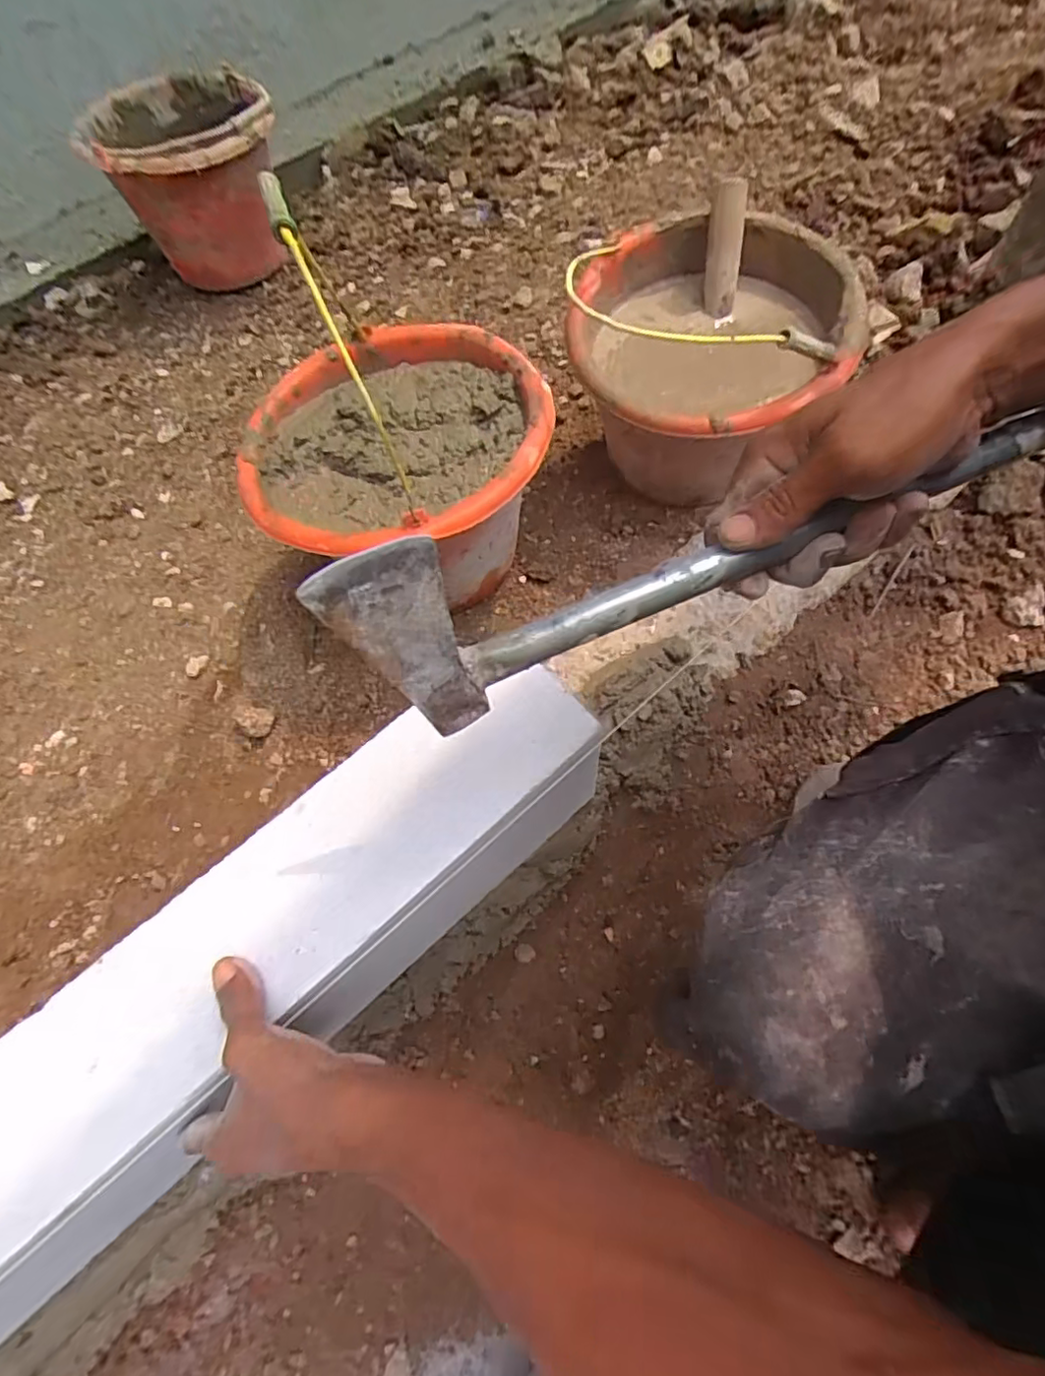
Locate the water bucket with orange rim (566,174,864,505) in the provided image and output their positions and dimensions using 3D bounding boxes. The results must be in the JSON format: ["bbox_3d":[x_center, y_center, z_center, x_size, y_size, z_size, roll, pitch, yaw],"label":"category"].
[{"bbox_3d":[0.187,-0.334,0.640,0.259,0.228,0.266,-2,64,4],"label":"water bucket with orange rim"}]

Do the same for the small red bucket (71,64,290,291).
[{"bbox_3d":[-0.489,-0.761,0.929,0.244,0.225,0.292,-31,67,-12],"label":"small red bucket"}]

